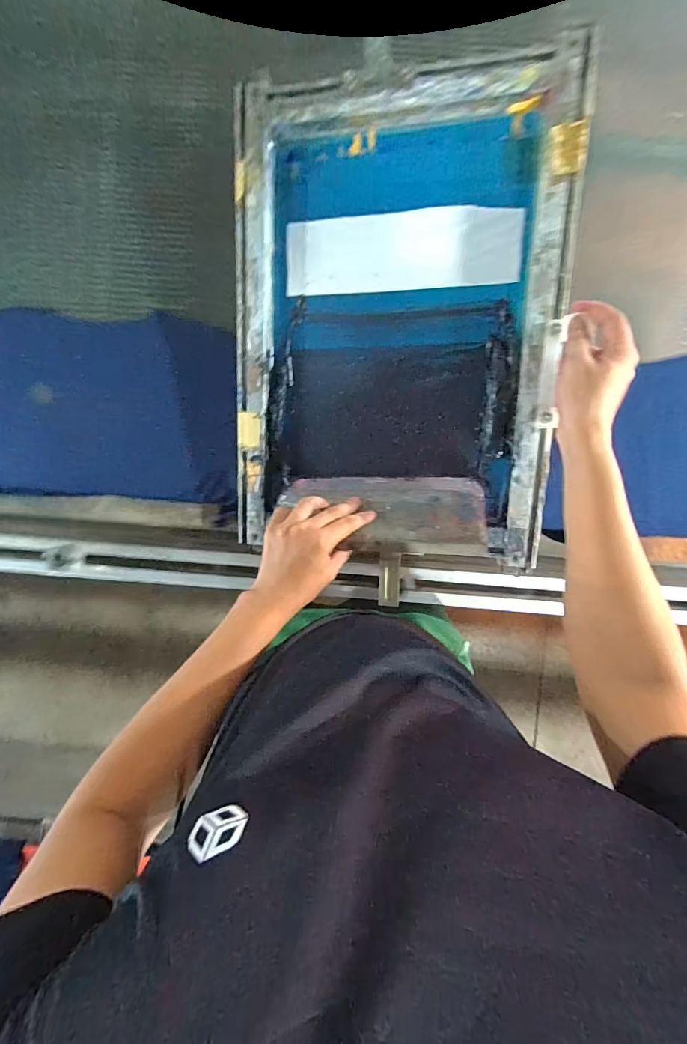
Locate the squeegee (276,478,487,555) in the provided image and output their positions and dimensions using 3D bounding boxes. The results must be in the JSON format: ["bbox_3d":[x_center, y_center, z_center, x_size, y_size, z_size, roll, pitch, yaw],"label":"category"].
[{"bbox_3d":[0.045,-0.017,0.530,0.247,0.130,0.020,2,131,13],"label":"squeegee"}]

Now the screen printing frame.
[{"bbox_3d":[0.063,-0.239,0.548,0.404,0.055,0.552,4,100,12],"label":"screen printing frame"}]

